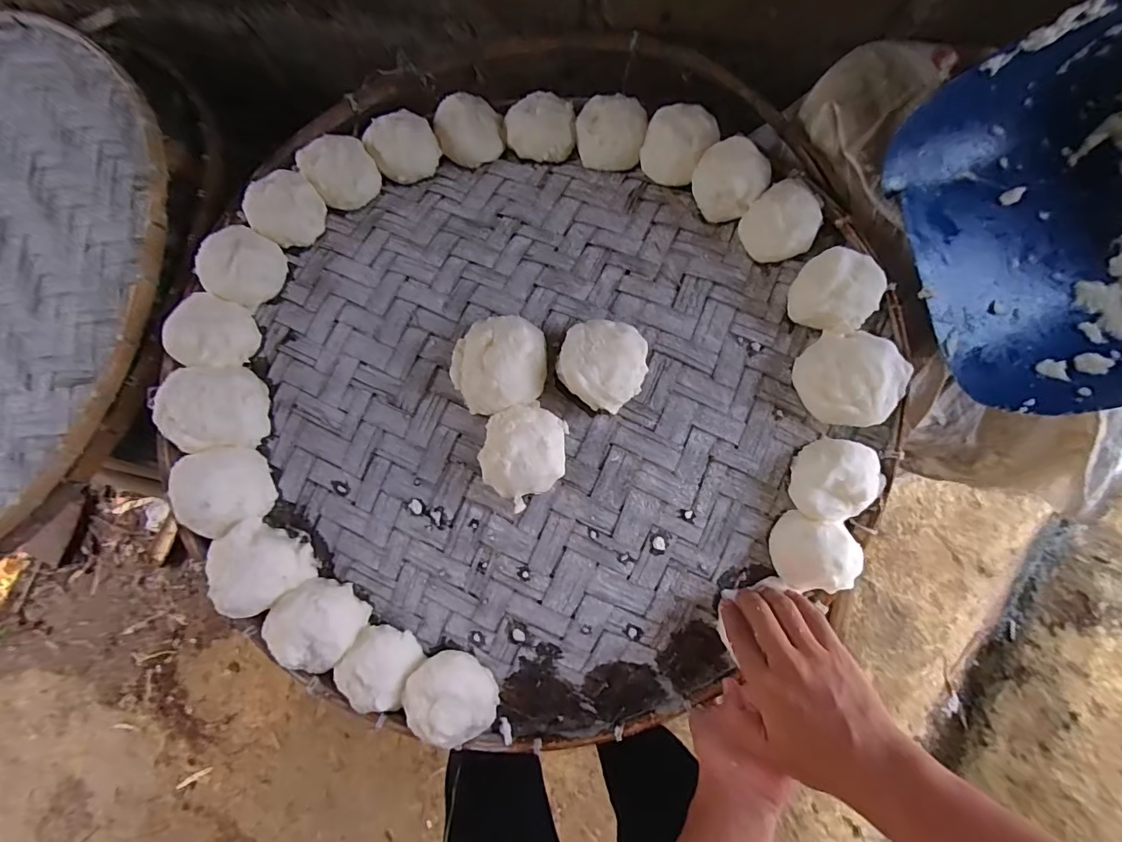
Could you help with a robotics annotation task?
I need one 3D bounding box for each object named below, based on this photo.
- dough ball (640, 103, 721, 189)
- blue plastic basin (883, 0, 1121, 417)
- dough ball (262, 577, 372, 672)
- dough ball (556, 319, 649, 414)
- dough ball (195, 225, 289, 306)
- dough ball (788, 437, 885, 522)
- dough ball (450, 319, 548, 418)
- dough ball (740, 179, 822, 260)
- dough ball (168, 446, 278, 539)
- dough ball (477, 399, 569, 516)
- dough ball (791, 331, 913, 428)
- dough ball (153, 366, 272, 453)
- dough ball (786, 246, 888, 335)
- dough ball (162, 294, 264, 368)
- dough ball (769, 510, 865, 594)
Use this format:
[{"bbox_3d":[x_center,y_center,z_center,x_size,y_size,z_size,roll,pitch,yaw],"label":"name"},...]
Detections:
[{"bbox_3d":[0.128,-0.304,0.531,0.073,0.045,0.067,0,85,5],"label":"dough ball"},{"bbox_3d":[0.484,-0.182,0.395,0.325,0.130,0.291,-19,84,3],"label":"blue plastic basin"},{"bbox_3d":[-0.235,0.195,0.454,0.076,0.047,0.078,0,85,5],"label":"dough ball"},{"bbox_3d":[0.039,-0.053,0.457,0.079,0.054,0.078,0,85,5],"label":"dough ball"},{"bbox_3d":[-0.338,-0.164,0.508,0.071,0.056,0.076,0,85,5],"label":"dough ball"},{"bbox_3d":[0.251,0.053,0.442,0.078,0.033,0.068,-41,83,1],"label":"dough ball"},{"bbox_3d":[-0.059,-0.056,0.466,0.088,0.053,0.089,0,85,5],"label":"dough ball"},{"bbox_3d":[0.223,-0.200,0.484,0.076,0.040,0.070,0,85,5],"label":"dough ball"},{"bbox_3d":[-0.335,0.067,0.475,0.072,0.055,0.078,0,85,5],"label":"dough ball"},{"bbox_3d":[-0.036,0.027,0.453,0.086,0.048,0.083,0,85,5],"label":"dough ball"},{"bbox_3d":[0.270,-0.038,0.448,0.086,0.049,0.083,0,85,5],"label":"dough ball"},{"bbox_3d":[-0.349,-0.013,0.485,0.083,0.055,0.080,0,85,5],"label":"dough ball"},{"bbox_3d":[0.263,-0.124,0.462,0.074,0.052,0.072,0,85,5],"label":"dough ball"},{"bbox_3d":[-0.359,-0.090,0.497,0.074,0.058,0.074,0,85,5],"label":"dough ball"},{"bbox_3d":[0.236,0.124,0.447,0.070,0.040,0.065,0,85,5],"label":"dough ball"}]

